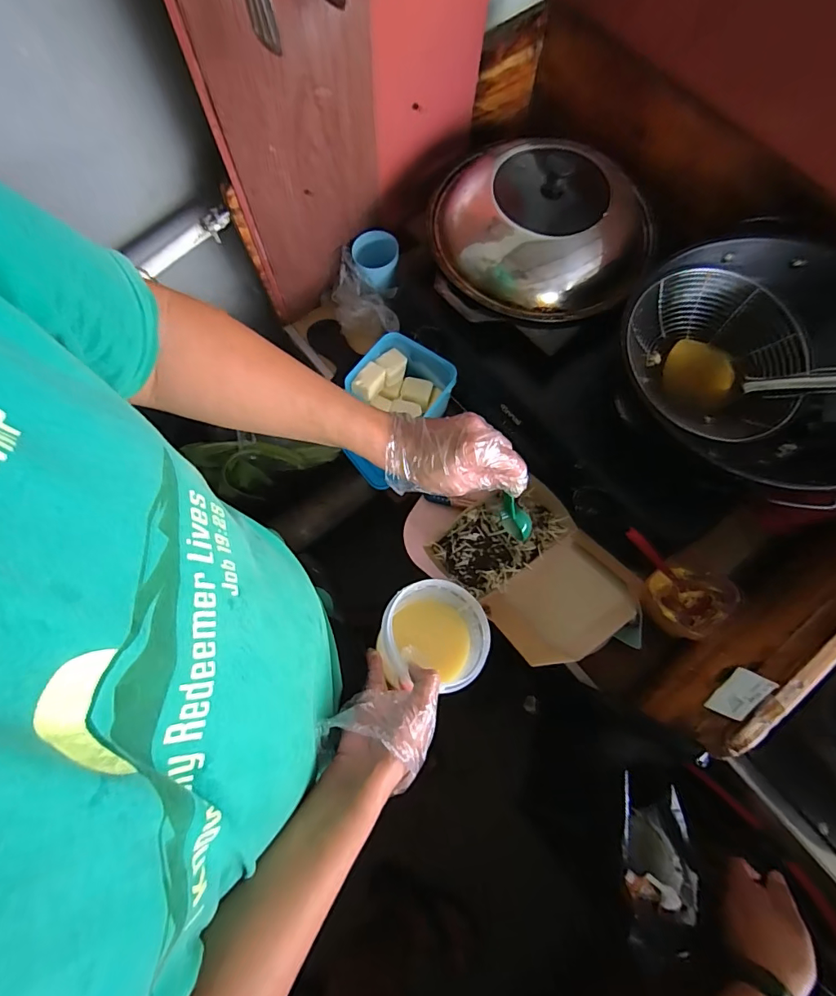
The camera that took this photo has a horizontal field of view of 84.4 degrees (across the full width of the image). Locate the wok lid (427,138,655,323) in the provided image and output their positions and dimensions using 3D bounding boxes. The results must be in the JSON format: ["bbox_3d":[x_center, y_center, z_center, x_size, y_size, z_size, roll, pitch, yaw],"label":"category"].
[{"bbox_3d":[0.177,-0.387,0.644,0.323,0.098,0.272,8,74,4],"label":"wok lid"}]

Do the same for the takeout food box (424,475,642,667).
[{"bbox_3d":[0.158,0.091,0.624,0.193,0.096,0.238,-37,76,-9],"label":"takeout food box"}]

